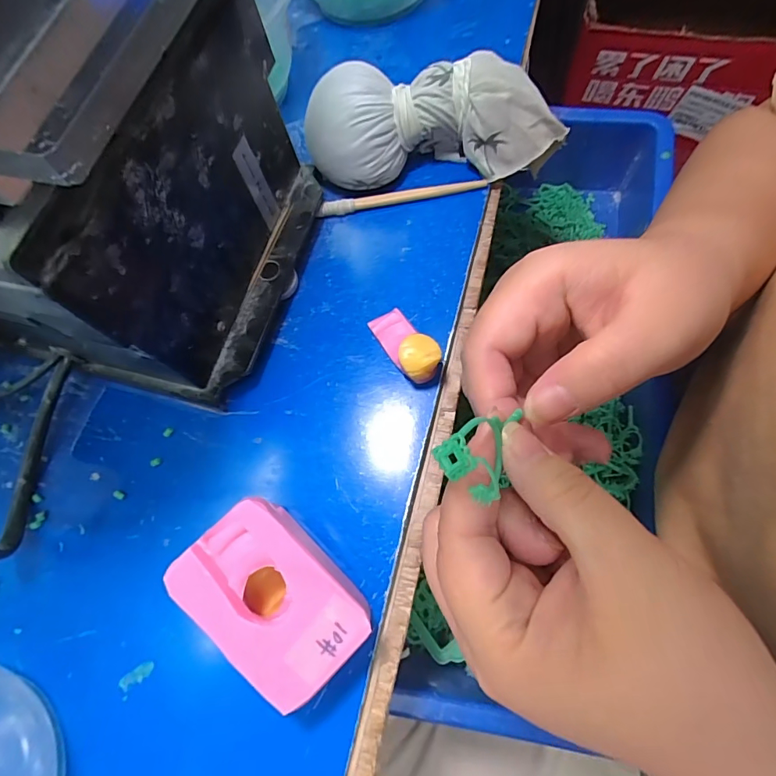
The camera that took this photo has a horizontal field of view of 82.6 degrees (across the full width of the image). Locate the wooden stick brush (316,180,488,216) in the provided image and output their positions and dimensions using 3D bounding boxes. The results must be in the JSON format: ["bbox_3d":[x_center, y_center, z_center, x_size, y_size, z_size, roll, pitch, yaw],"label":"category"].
[{"bbox_3d":[0.008,-0.115,0.263,0.098,0.012,0.007,-8,68,4],"label":"wooden stick brush"}]

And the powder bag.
[{"bbox_3d":[0.029,-0.149,0.255,0.145,0.052,0.050,-5,69,5],"label":"powder bag"}]

